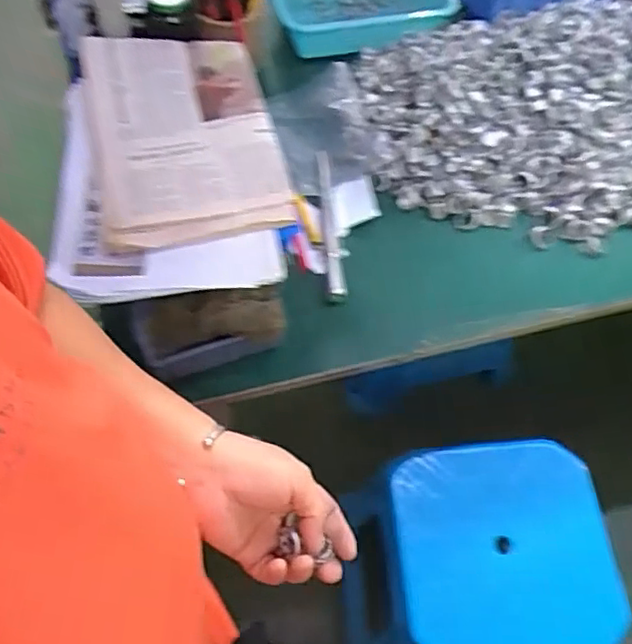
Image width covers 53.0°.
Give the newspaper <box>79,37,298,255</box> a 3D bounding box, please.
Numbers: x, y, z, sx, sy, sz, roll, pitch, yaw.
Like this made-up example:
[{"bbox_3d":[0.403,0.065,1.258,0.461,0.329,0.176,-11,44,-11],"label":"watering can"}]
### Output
[{"bbox_3d":[-0.162,-0.239,0.775,0.213,0.046,0.336,-13,60,-8],"label":"newspaper"}]

